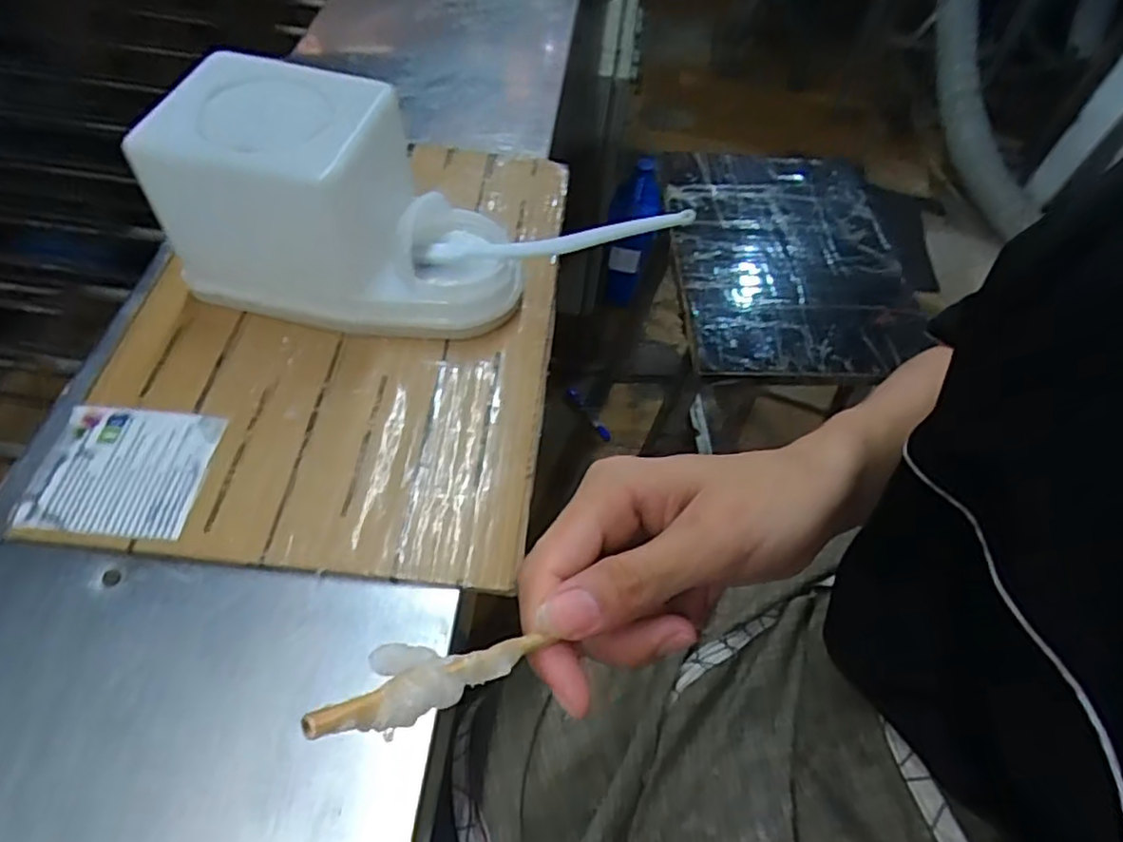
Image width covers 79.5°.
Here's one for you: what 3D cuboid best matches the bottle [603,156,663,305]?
[{"bbox_3d":[0.148,-0.398,1.419,0.103,0.311,0.099,12,19,4],"label":"bottle"}]

